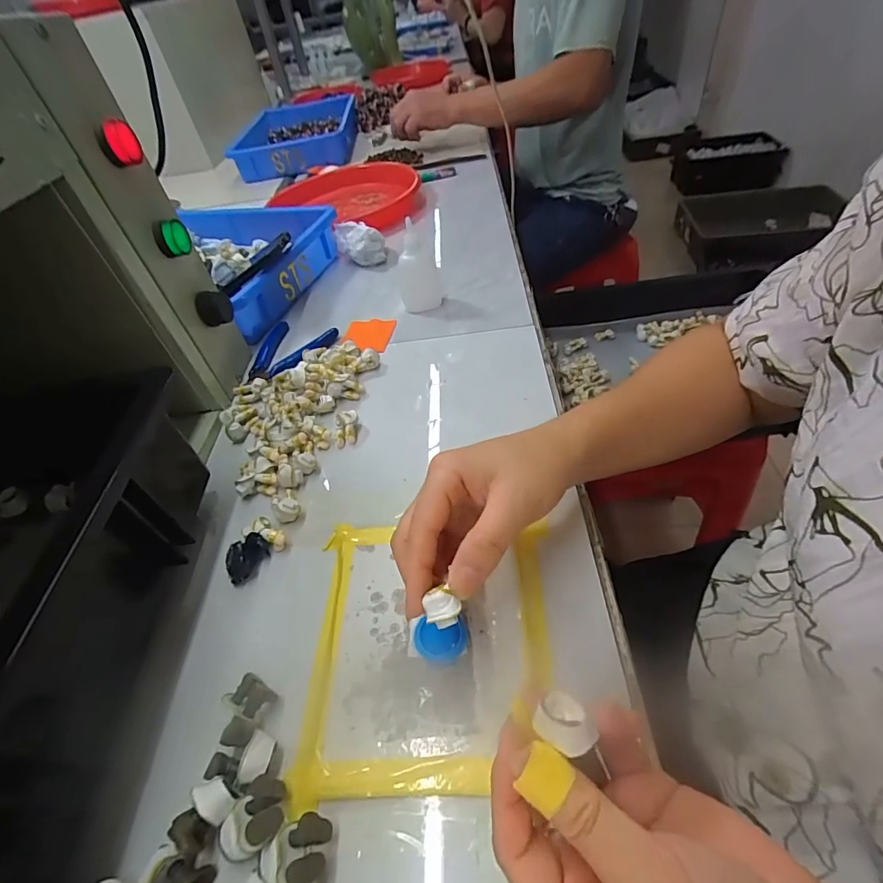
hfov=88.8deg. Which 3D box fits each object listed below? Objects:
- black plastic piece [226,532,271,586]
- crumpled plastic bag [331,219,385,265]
[{"bbox_3d":[-0.135,0.079,0.308,0.022,0.019,0.031,23,55,28],"label":"black plastic piece"},{"bbox_3d":[-0.109,-0.269,0.608,0.063,0.043,0.055,-13,47,-2],"label":"crumpled plastic bag"}]

